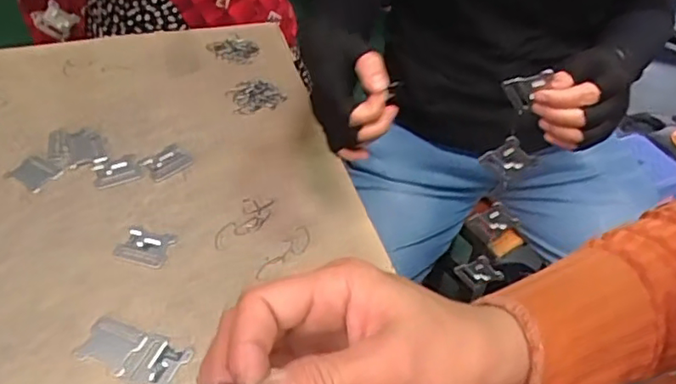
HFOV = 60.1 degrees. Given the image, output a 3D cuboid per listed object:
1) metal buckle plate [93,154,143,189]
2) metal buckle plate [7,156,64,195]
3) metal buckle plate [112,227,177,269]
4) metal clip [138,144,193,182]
[{"bbox_3d":[-0.243,-0.022,0.642,0.051,0.005,0.038,-22,51,-24],"label":"metal buckle plate"},{"bbox_3d":[-0.326,-0.021,0.626,0.047,0.007,0.036,24,48,17],"label":"metal buckle plate"},{"bbox_3d":[-0.190,0.053,0.576,0.050,0.004,0.041,10,46,5],"label":"metal buckle plate"},{"bbox_3d":[-0.192,-0.034,0.655,0.049,0.005,0.042,-29,54,-29],"label":"metal clip"}]

